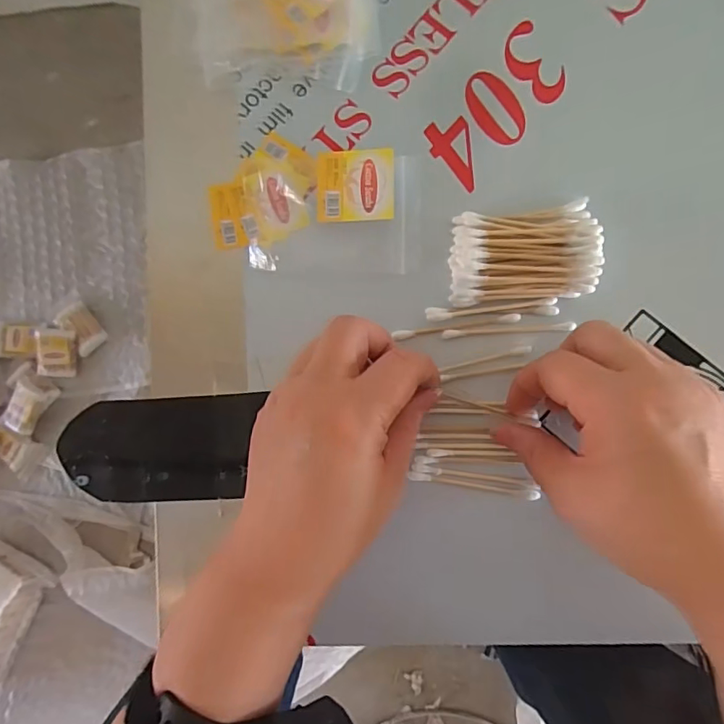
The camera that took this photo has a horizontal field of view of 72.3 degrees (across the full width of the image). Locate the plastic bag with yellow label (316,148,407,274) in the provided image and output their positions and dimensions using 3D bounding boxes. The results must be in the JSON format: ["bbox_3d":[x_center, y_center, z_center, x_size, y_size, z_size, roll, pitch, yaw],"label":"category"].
[{"bbox_3d":[0.000,-0.085,0.282,0.050,0.013,0.067,1,88,5],"label":"plastic bag with yellow label"}]

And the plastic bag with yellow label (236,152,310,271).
[{"bbox_3d":[-0.051,-0.090,0.290,0.040,0.005,0.068,-10,87,5],"label":"plastic bag with yellow label"}]

